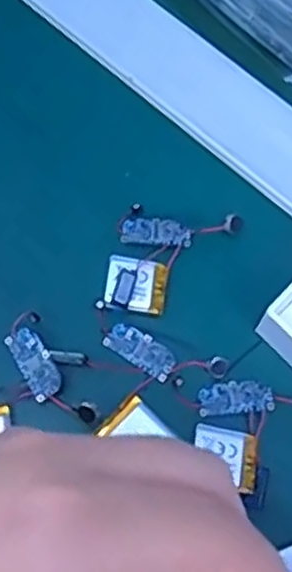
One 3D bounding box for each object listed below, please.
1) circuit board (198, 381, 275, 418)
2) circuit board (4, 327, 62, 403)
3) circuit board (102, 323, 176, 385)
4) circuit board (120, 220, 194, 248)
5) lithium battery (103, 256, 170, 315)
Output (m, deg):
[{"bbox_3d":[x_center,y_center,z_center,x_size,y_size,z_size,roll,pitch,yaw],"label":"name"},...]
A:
[{"bbox_3d":[0.034,0.042,0.281,0.027,0.004,0.012,-1,69,-3],"label":"circuit board"},{"bbox_3d":[-0.041,0.029,0.279,0.012,0.004,0.027,-29,73,-12],"label":"circuit board"},{"bbox_3d":[-0.002,0.024,0.286,0.028,0.004,0.012,33,72,10],"label":"circuit board"},{"bbox_3d":[0.005,-0.022,0.303,0.029,0.004,0.011,3,69,-1],"label":"circuit board"},{"bbox_3d":[-0.004,0.000,0.293,0.024,0.006,0.021,9,69,1],"label":"lithium battery"}]

